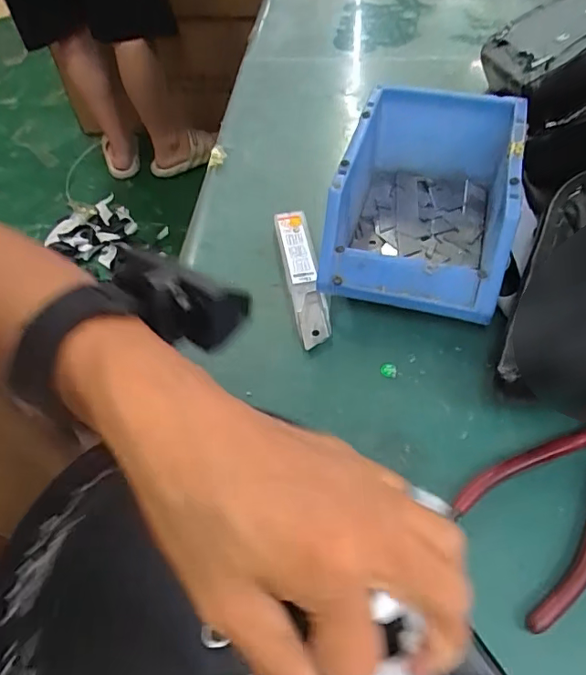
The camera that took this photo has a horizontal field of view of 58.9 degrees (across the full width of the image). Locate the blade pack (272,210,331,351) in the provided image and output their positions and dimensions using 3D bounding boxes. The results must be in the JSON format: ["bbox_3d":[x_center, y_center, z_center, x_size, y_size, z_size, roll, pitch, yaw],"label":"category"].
[{"bbox_3d":[0.007,-0.047,0.386,0.023,0.014,0.123,-10,54,-3],"label":"blade pack"}]

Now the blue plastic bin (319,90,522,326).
[{"bbox_3d":[0.096,-0.100,0.380,0.115,0.075,0.173,12,56,13],"label":"blue plastic bin"}]

